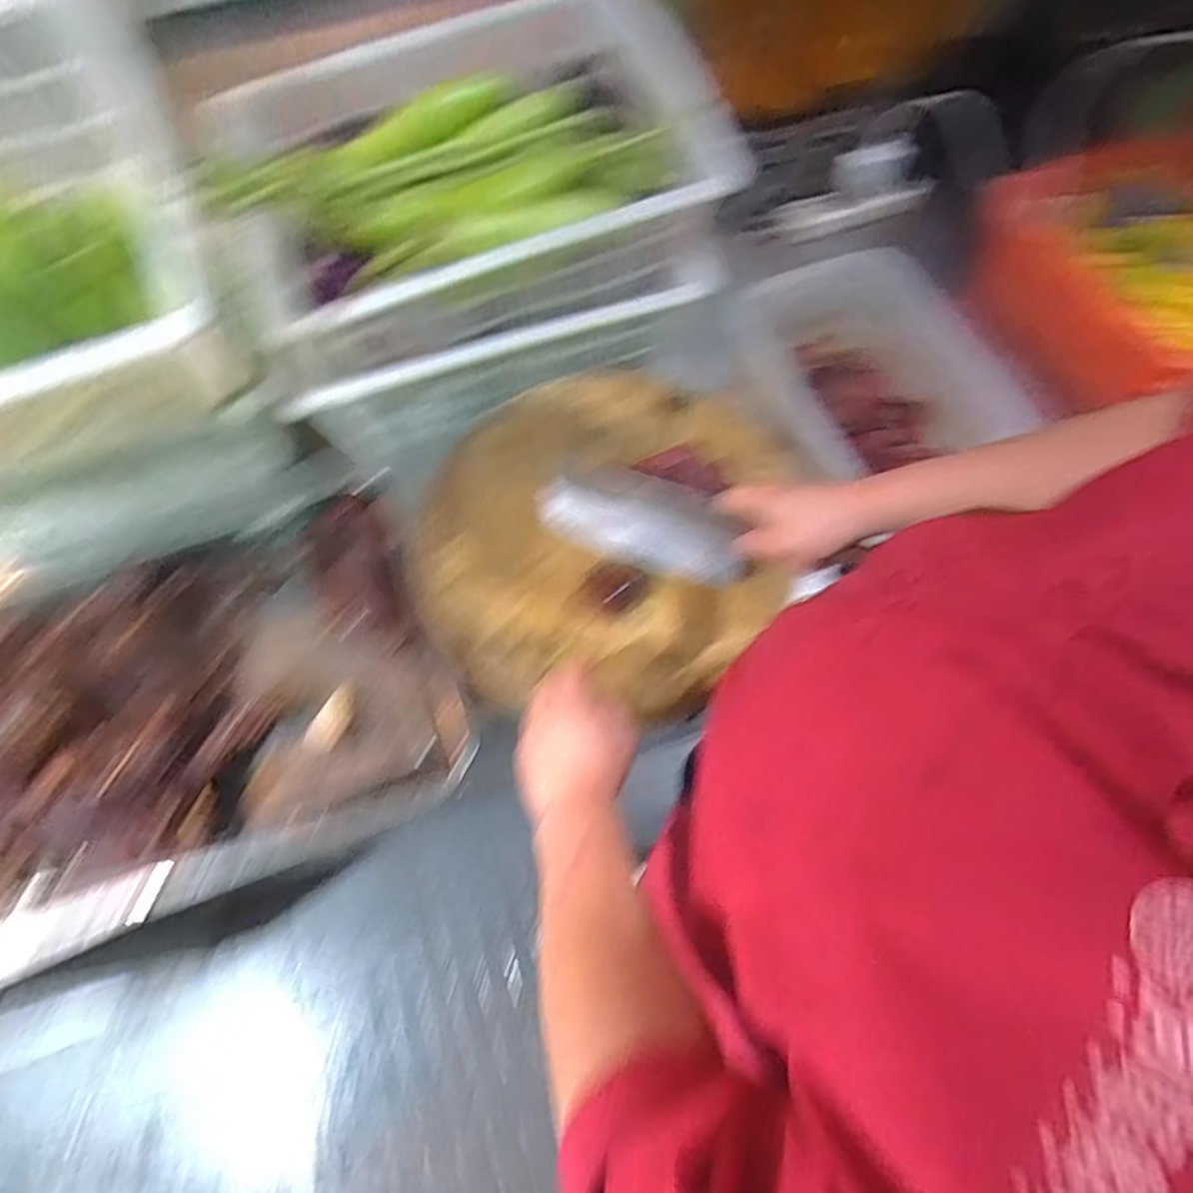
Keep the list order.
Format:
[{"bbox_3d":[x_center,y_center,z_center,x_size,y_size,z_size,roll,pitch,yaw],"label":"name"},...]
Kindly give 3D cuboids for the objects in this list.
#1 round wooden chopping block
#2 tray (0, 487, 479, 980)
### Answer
[{"bbox_3d":[0.012,-0.076,0.737,0.393,0.072,0.395,0,67,1],"label":"round wooden chopping block"},{"bbox_3d":[-0.468,0.114,0.697,0.604,0.067,0.394,-22,68,-8],"label":"tray"}]

